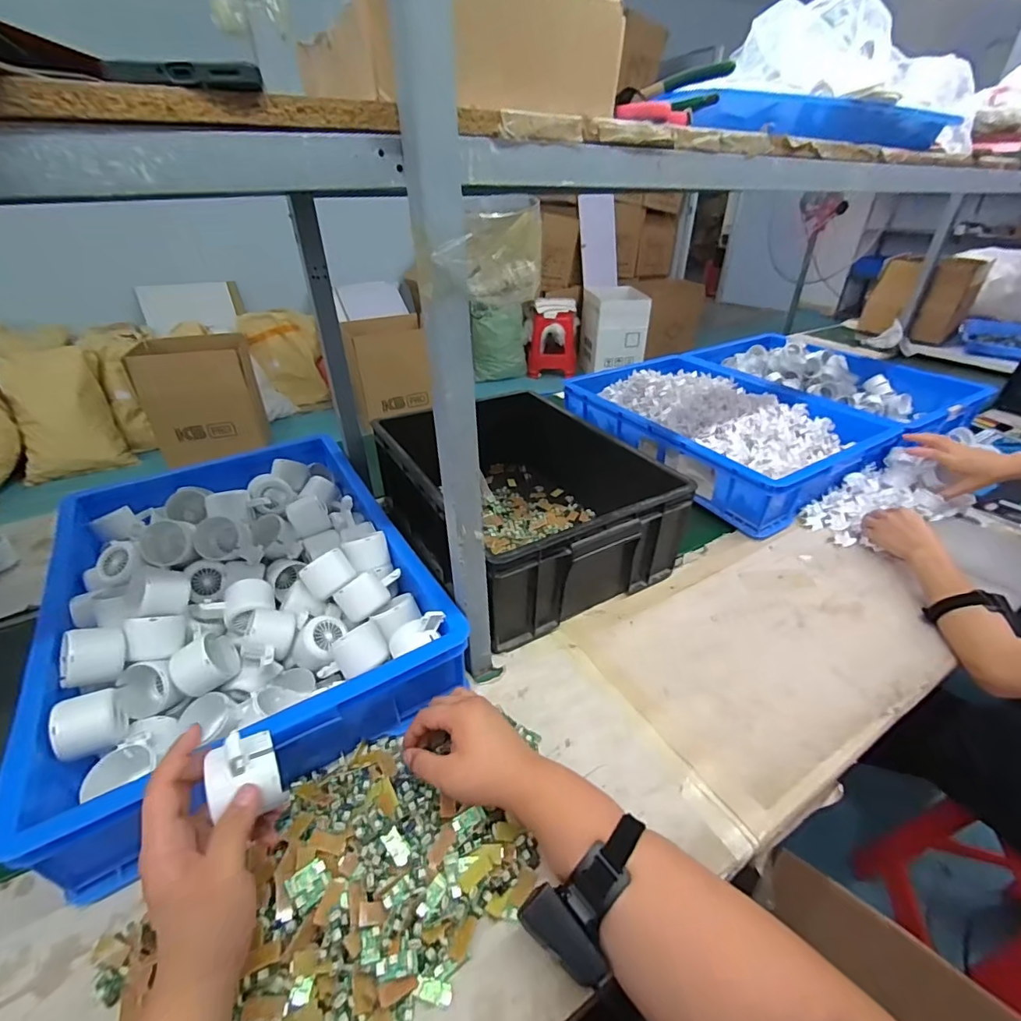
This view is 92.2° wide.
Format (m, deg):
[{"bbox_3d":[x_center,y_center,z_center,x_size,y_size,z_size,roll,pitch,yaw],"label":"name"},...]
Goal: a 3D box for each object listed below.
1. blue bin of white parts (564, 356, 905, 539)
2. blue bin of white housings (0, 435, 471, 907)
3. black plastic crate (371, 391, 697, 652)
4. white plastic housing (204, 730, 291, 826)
[{"bbox_3d":[0.453,-0.205,1.141,0.425,0.135,0.626,-20,38,-26],"label":"blue bin of white parts"},{"bbox_3d":[-0.377,0.091,0.690,0.412,0.145,0.629,-19,38,-26],"label":"blue bin of white housings"},{"bbox_3d":[-0.005,-0.022,0.830,0.391,0.177,0.455,-19,38,-25],"label":"black plastic crate"},{"bbox_3d":[-0.204,0.199,0.373,0.047,0.060,0.052,-18,38,-24],"label":"white plastic housing"}]

